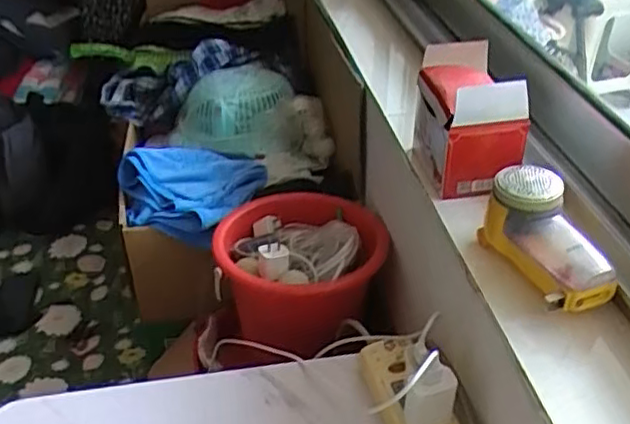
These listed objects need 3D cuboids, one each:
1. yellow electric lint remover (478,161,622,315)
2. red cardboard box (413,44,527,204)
[{"bbox_3d":[0.196,0.023,0.537,0.076,0.068,0.133,-12,49,-15],"label":"yellow electric lint remover"},{"bbox_3d":[0.153,-0.104,0.673,0.097,0.101,0.161,0,36,2],"label":"red cardboard box"}]

